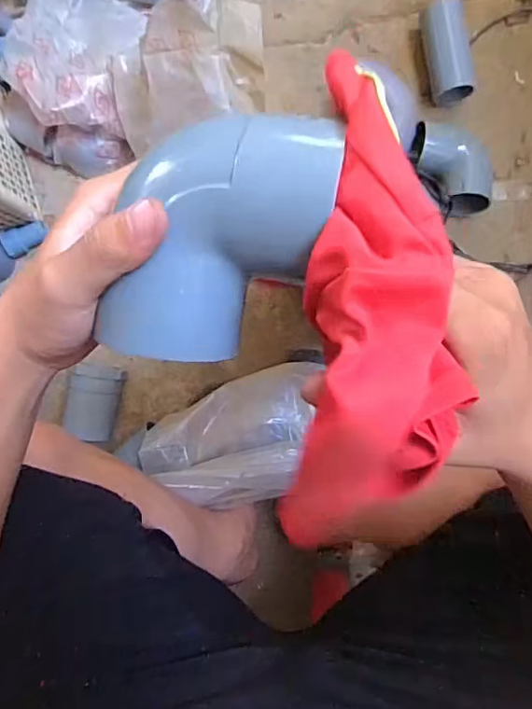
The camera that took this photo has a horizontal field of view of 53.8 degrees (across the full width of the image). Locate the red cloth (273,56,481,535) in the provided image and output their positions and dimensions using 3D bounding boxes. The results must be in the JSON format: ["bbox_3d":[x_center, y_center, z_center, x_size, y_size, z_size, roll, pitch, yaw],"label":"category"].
[{"bbox_3d":[0.040,-0.016,0.182,0.056,0.028,0.170,3,93,1],"label":"red cloth"}]

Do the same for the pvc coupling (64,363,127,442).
[{"bbox_3d":[-0.226,0.061,0.690,0.059,0.060,0.093,13,91,0],"label":"pvc coupling"}]

